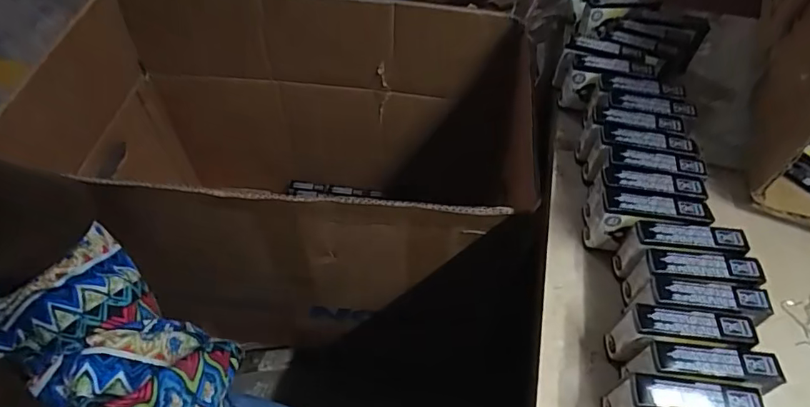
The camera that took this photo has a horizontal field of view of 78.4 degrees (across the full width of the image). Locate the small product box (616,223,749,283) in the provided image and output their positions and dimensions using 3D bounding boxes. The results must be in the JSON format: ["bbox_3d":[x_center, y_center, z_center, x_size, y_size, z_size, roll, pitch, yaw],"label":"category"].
[{"bbox_3d":[0.199,0.037,0.362,0.073,0.050,0.024,5,54,3],"label":"small product box"}]

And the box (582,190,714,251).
[{"bbox_3d":[0.182,0.020,0.382,0.075,0.059,0.025,12,55,8],"label":"box"}]

